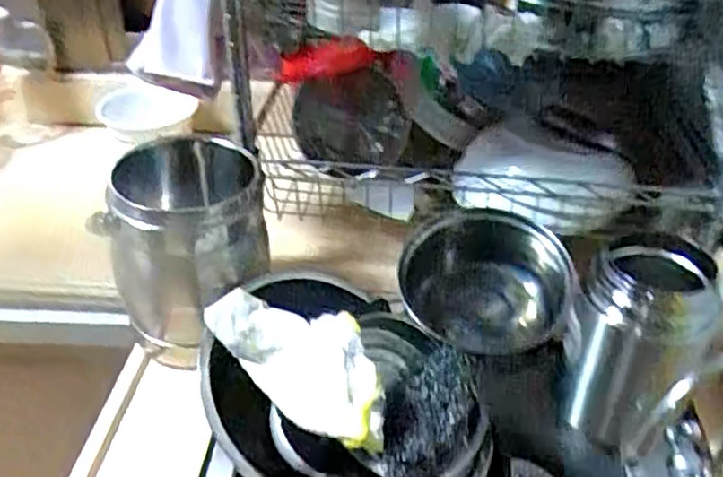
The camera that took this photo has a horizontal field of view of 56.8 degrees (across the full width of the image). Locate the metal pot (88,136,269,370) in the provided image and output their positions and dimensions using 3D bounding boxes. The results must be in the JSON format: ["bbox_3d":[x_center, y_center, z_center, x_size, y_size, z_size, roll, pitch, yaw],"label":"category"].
[{"bbox_3d":[-0.162,0.016,0.618,0.146,0.172,0.132,-6,37,-10],"label":"metal pot"}]

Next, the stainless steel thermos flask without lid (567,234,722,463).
[{"bbox_3d":[0.227,0.092,0.568,0.096,0.173,0.099,7,37,7],"label":"stainless steel thermos flask without lid"}]

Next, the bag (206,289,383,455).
[{"bbox_3d":[-0.037,0.104,0.540,0.171,0.068,0.082,29,45,32],"label":"bag"}]

